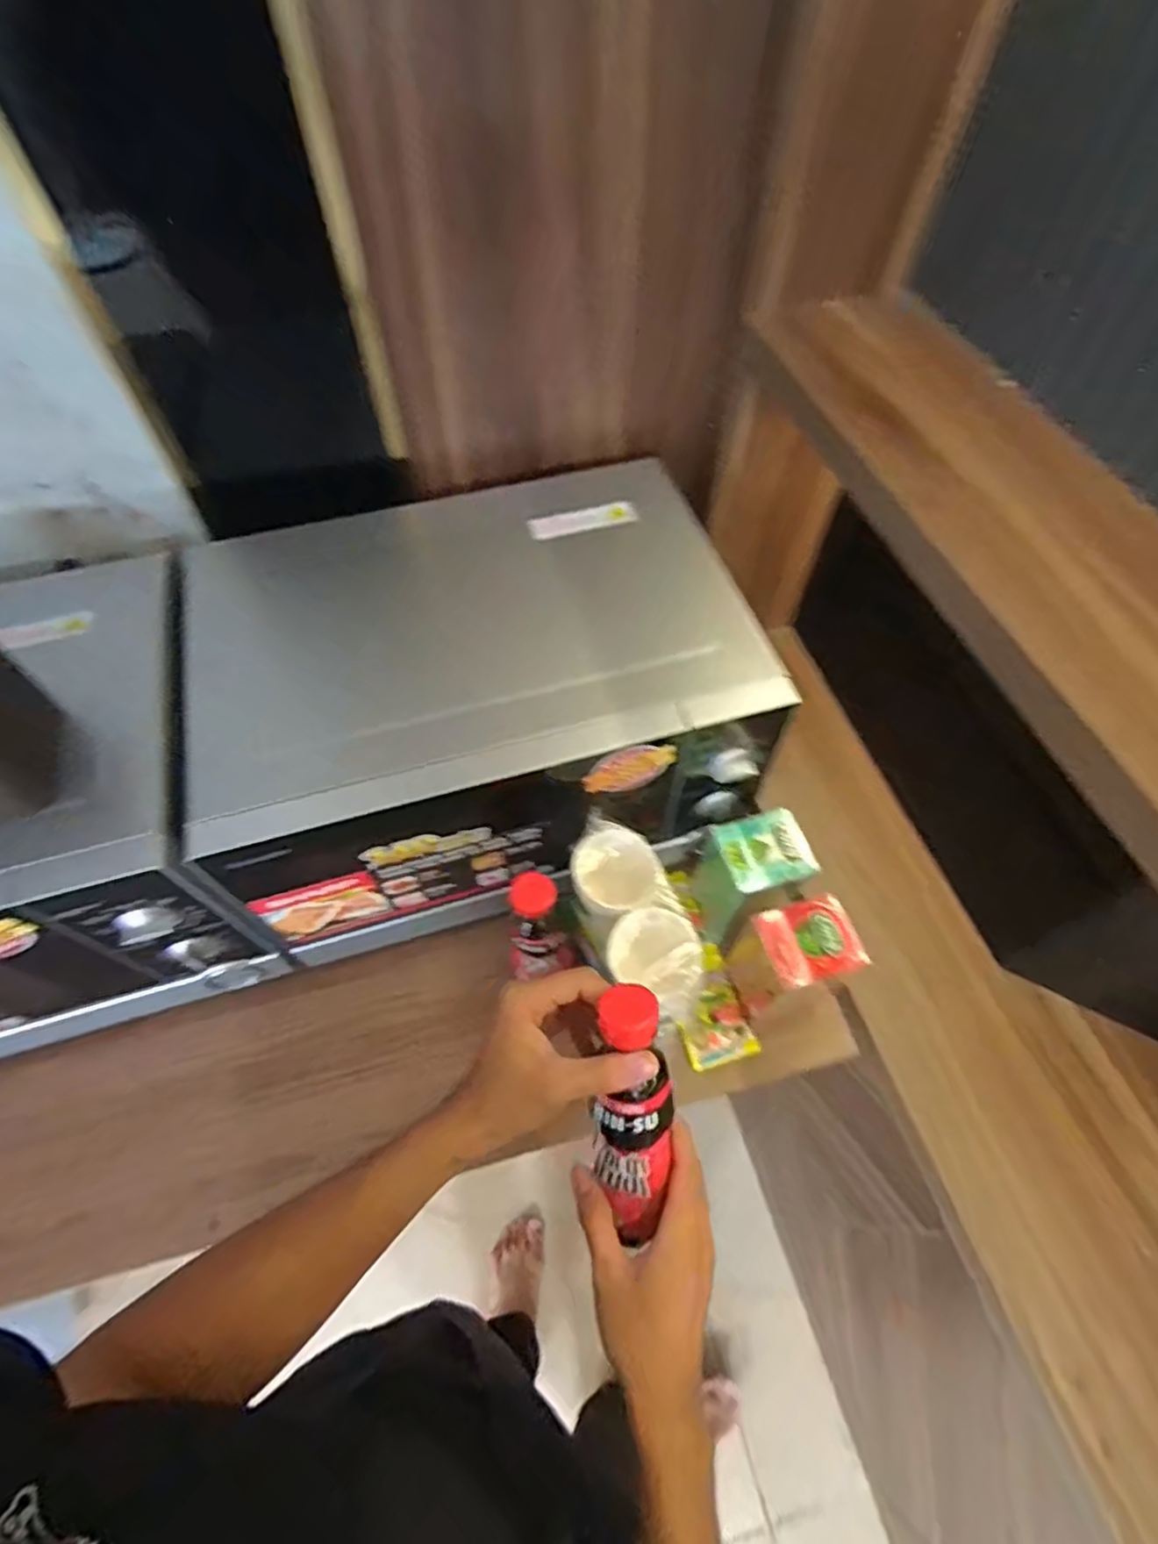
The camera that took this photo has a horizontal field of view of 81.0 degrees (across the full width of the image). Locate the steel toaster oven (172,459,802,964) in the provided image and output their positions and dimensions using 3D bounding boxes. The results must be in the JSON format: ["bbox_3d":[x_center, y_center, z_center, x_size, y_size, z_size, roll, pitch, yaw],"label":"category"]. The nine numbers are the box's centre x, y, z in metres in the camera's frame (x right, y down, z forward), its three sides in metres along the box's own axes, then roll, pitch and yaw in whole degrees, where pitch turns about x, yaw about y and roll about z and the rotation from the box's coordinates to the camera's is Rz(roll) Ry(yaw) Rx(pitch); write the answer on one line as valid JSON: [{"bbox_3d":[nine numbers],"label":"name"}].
[{"bbox_3d":[-0.109,-0.065,0.668,0.466,0.227,0.338,-18,60,-10],"label":"steel toaster oven"}]

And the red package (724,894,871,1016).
[{"bbox_3d":[0.200,0.181,0.649,0.081,0.157,0.070,-15,59,-8],"label":"red package"}]

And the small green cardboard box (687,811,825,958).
[{"bbox_3d":[0.171,0.107,0.695,0.081,0.154,0.081,-18,60,-10],"label":"small green cardboard box"}]

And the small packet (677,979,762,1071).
[{"bbox_3d":[0.137,0.254,0.682,0.070,0.007,0.074,-16,75,-11],"label":"small packet"}]

